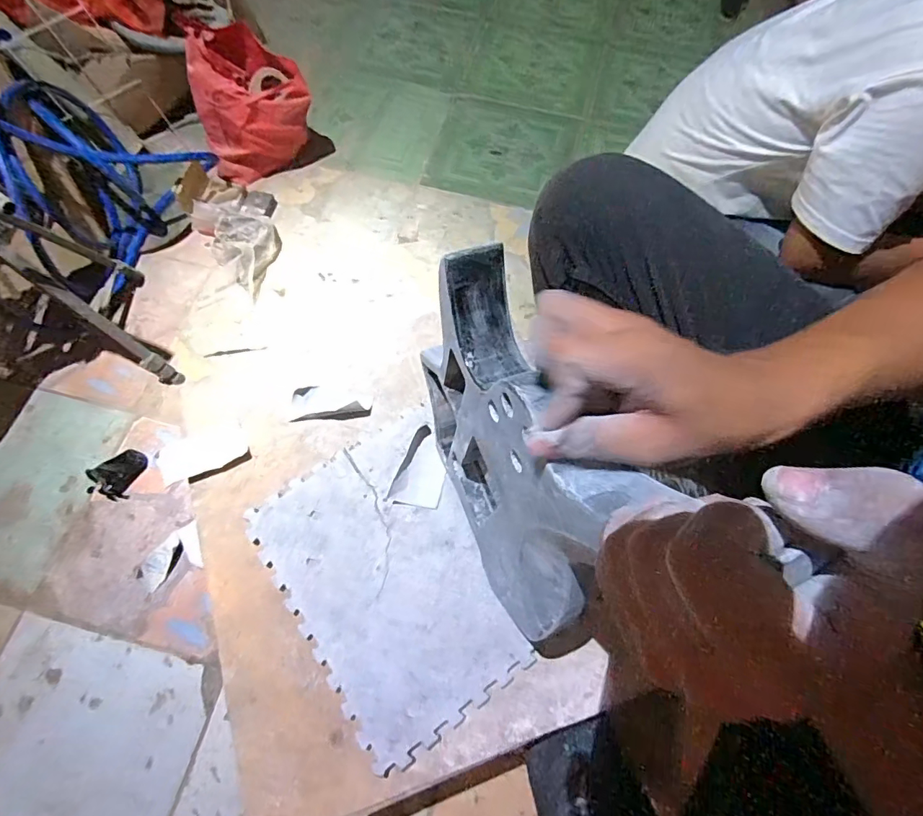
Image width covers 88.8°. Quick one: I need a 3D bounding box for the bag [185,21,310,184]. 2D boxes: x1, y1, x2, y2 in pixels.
[{"bbox_3d":[-0.521,-0.752,1.192,0.270,0.304,0.171,-19,70,-8],"label":"bag"}]

